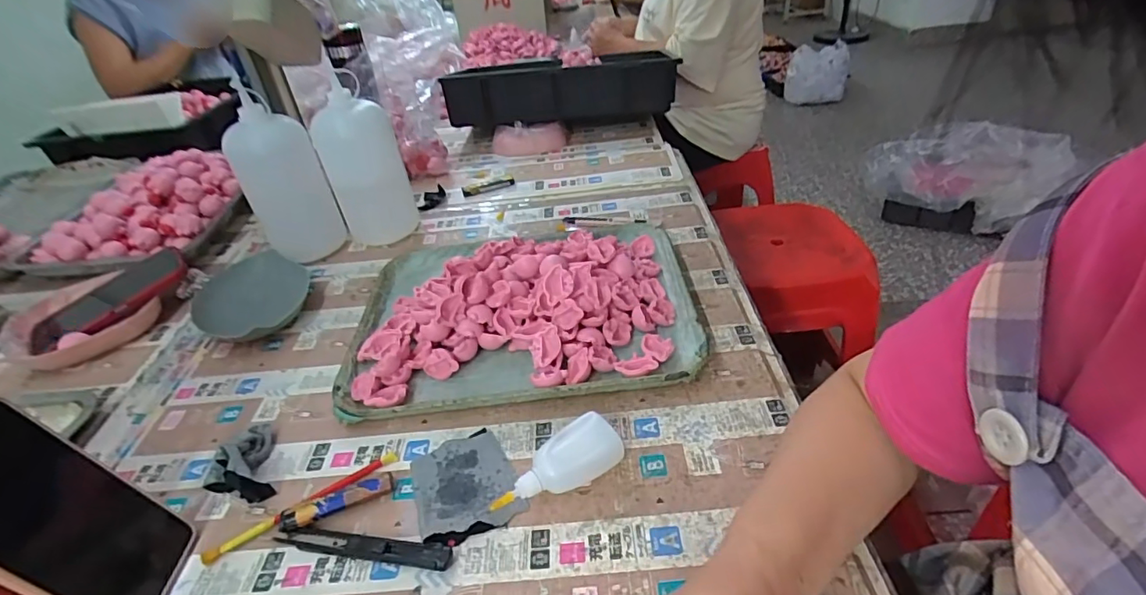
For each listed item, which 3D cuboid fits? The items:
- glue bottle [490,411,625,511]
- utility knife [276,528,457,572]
[{"bbox_3d":[-0.012,0.128,0.397,0.098,0.028,0.043,-27,40,-23],"label":"glue bottle"},{"bbox_3d":[-0.148,0.175,0.375,0.132,0.010,0.015,2,38,13],"label":"utility knife"}]

